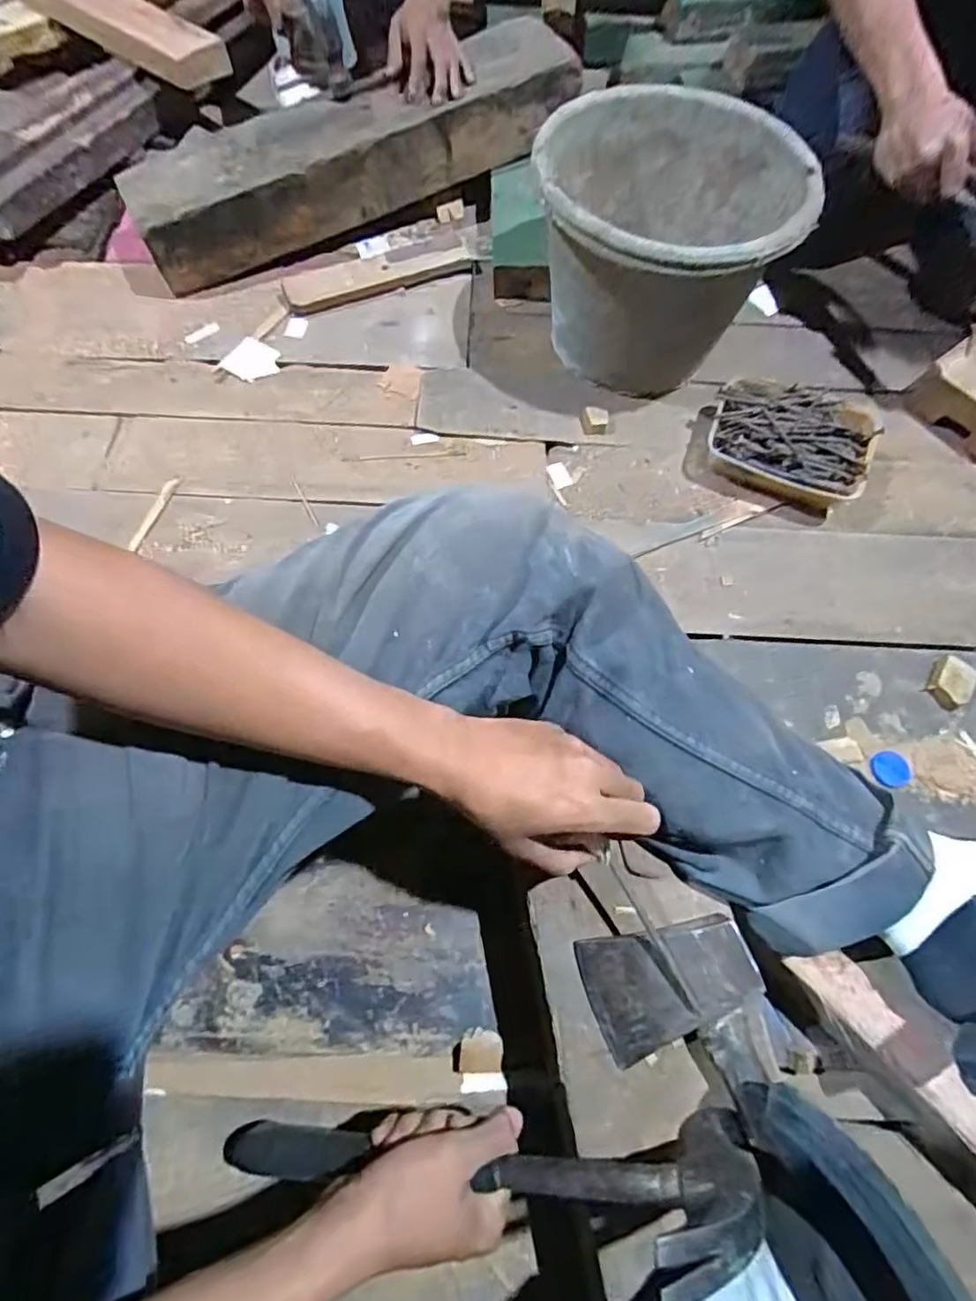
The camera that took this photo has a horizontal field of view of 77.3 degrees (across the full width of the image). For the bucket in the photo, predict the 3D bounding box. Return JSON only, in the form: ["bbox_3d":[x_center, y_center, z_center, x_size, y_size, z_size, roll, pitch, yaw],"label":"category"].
[{"bbox_3d":[0.189,-0.440,0.692,0.260,0.212,0.277,1,67,-3],"label":"bucket"}]

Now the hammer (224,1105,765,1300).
[{"bbox_3d":[-0.017,0.319,0.371,0.339,0.123,0.045,-11,65,18],"label":"hammer"}]

